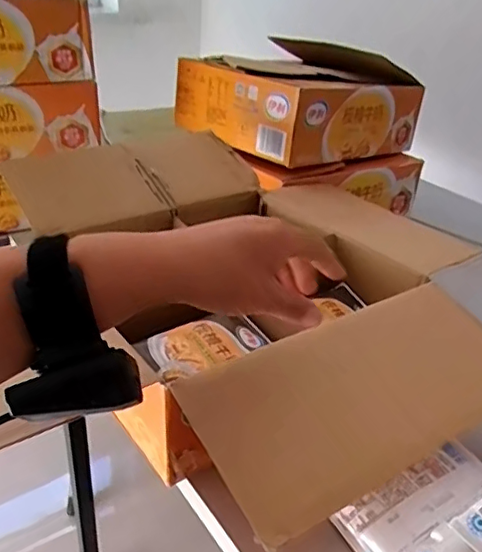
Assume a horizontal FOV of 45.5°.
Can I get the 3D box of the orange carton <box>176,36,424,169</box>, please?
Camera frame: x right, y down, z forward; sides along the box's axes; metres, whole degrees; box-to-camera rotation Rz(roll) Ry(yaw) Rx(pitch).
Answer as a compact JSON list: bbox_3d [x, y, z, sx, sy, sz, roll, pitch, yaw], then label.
[{"bbox_3d":[0.097,-0.286,0.929,0.311,0.144,0.244,-21,38,-36],"label":"orange carton"}]

